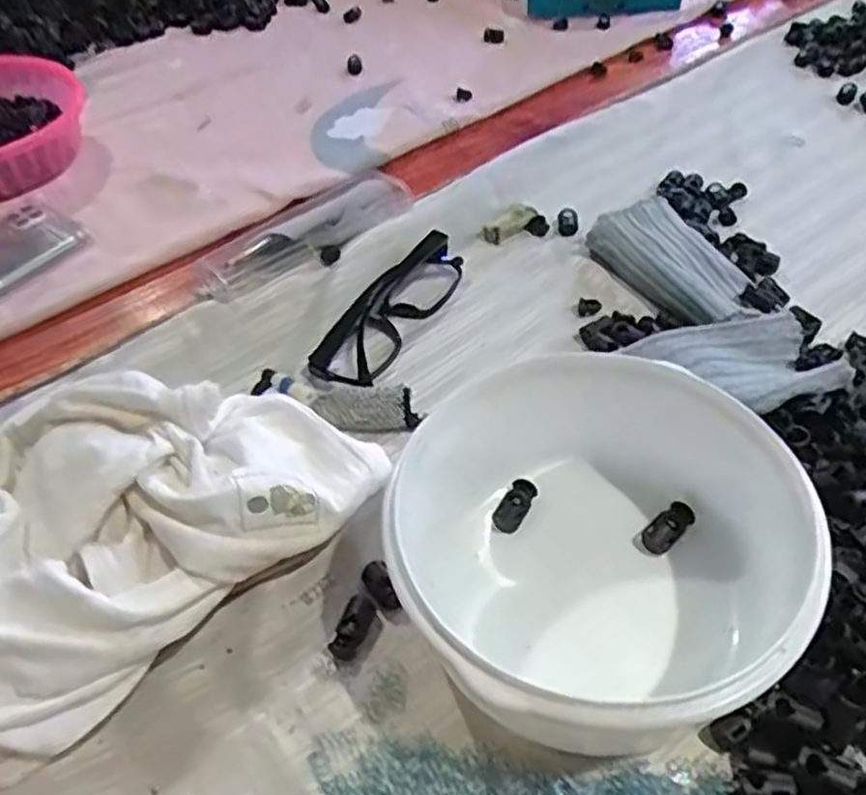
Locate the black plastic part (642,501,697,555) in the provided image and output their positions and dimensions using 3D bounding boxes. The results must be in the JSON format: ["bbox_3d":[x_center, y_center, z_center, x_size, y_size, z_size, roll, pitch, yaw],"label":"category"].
[{"bbox_3d":[0.112,0.062,0.362,0.029,0.010,0.013,-33,51,-24],"label":"black plastic part"}]

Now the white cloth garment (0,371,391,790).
[{"bbox_3d":[-0.159,0.054,0.365,0.232,0.057,0.165,-37,53,-27],"label":"white cloth garment"}]

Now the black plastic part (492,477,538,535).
[{"bbox_3d":[0.041,0.053,0.377,0.014,0.008,0.029,27,54,28],"label":"black plastic part"}]

